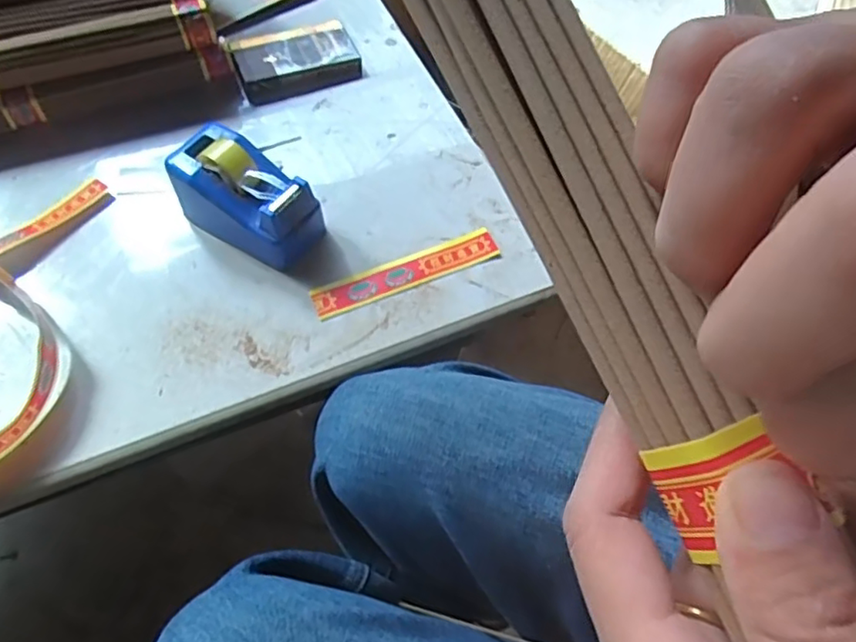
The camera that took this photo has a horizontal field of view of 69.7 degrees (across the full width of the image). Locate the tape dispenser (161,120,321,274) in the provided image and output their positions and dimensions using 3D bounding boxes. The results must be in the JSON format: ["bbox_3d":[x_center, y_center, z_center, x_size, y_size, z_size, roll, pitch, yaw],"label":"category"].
[{"bbox_3d":[-0.125,-0.087,0.426,0.103,0.057,0.056,28,62,12],"label":"tape dispenser"}]

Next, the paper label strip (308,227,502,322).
[{"bbox_3d":[-0.015,-0.034,0.430,0.132,0.004,0.025,-21,65,-9],"label":"paper label strip"}]

